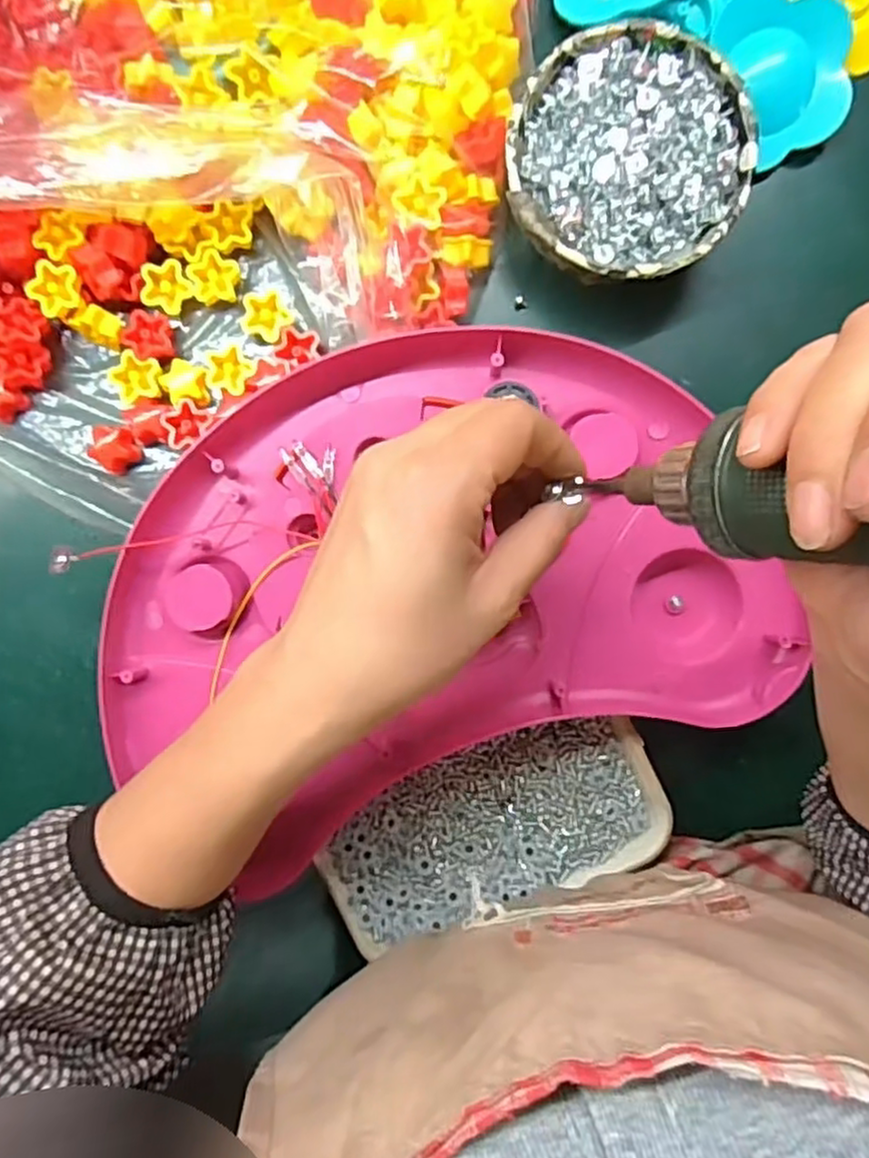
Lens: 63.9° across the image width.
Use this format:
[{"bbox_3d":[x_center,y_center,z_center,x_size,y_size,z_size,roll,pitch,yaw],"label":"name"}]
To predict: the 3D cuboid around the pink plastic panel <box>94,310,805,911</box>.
[{"bbox_3d":[-0.007,0.000,0.348,0.322,0.032,0.231,-22,91,2],"label":"pink plastic panel"}]

